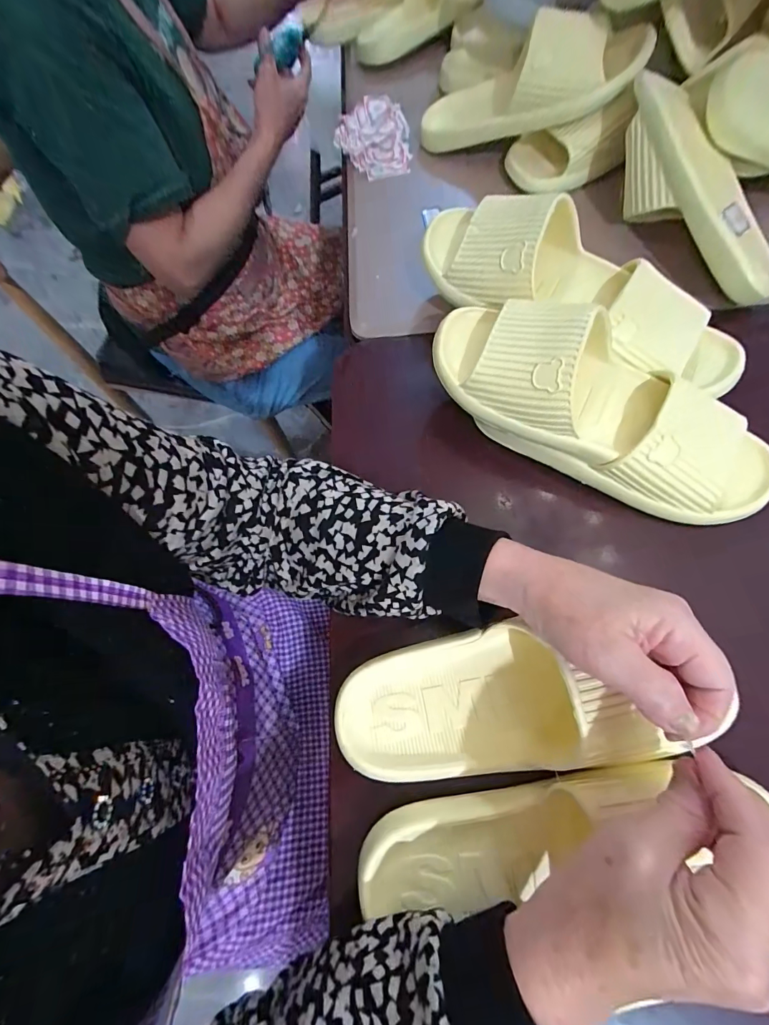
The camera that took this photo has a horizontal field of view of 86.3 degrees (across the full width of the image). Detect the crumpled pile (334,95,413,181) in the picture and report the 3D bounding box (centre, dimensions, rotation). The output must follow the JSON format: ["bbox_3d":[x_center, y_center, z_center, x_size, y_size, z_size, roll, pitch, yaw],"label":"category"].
[{"bbox_3d":[-0.016,-0.496,0.547,0.099,0.041,0.094,-4,68,1],"label":"crumpled pile"}]

